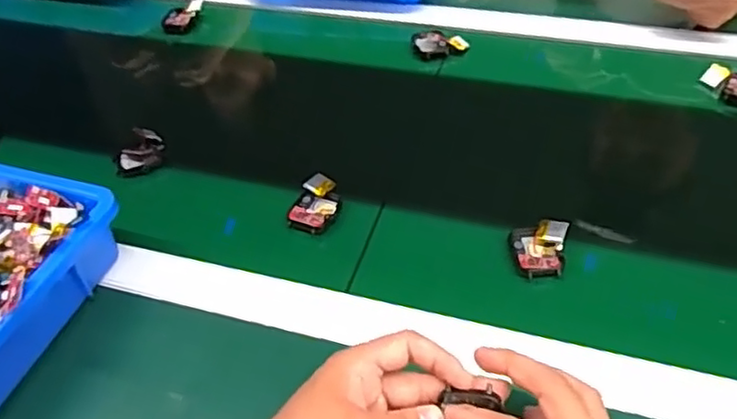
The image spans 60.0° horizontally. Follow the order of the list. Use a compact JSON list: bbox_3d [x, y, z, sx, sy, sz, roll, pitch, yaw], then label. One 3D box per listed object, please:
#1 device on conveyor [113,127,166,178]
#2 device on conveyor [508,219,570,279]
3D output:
[{"bbox_3d":[-0.220,-0.057,0.613,0.047,0.016,0.054,-16,47,-11],"label":"device on conveyor"},{"bbox_3d":[0.132,0.031,0.498,0.042,0.020,0.048,6,47,10],"label":"device on conveyor"}]

